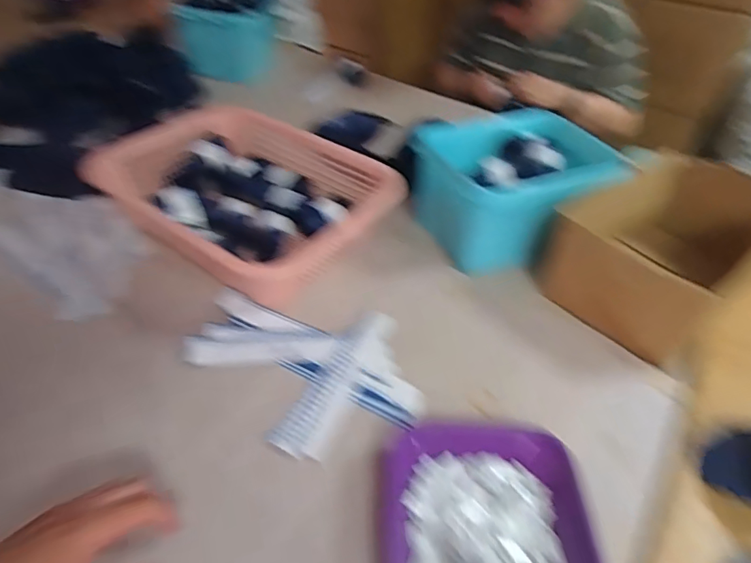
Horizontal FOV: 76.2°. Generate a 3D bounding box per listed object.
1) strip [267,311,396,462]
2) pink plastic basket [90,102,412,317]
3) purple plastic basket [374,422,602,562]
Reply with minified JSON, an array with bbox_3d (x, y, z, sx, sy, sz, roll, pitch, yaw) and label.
[{"bbox_3d":[-0.037,0.112,0.571,0.060,0.009,0.223,22,44,16],"label":"strip"},{"bbox_3d":[-0.192,-0.121,0.723,0.403,0.111,0.294,27,46,21],"label":"pink plastic basket"},{"bbox_3d":[0.105,0.221,0.439,0.193,0.049,0.190,3,42,-4],"label":"purple plastic basket"}]

